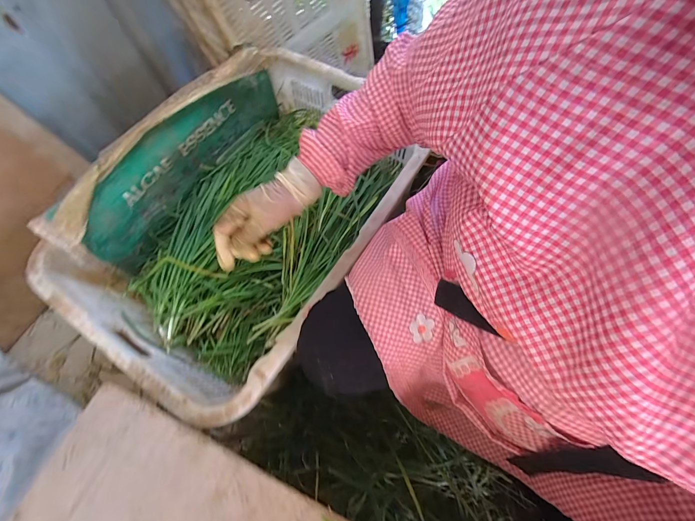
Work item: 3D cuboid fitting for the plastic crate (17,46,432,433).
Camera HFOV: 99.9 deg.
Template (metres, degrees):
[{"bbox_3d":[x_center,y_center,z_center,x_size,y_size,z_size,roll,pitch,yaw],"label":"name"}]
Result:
[{"bbox_3d":[-0.173,-0.104,0.585,0.469,0.205,0.668,31,72,13],"label":"plastic crate"}]

